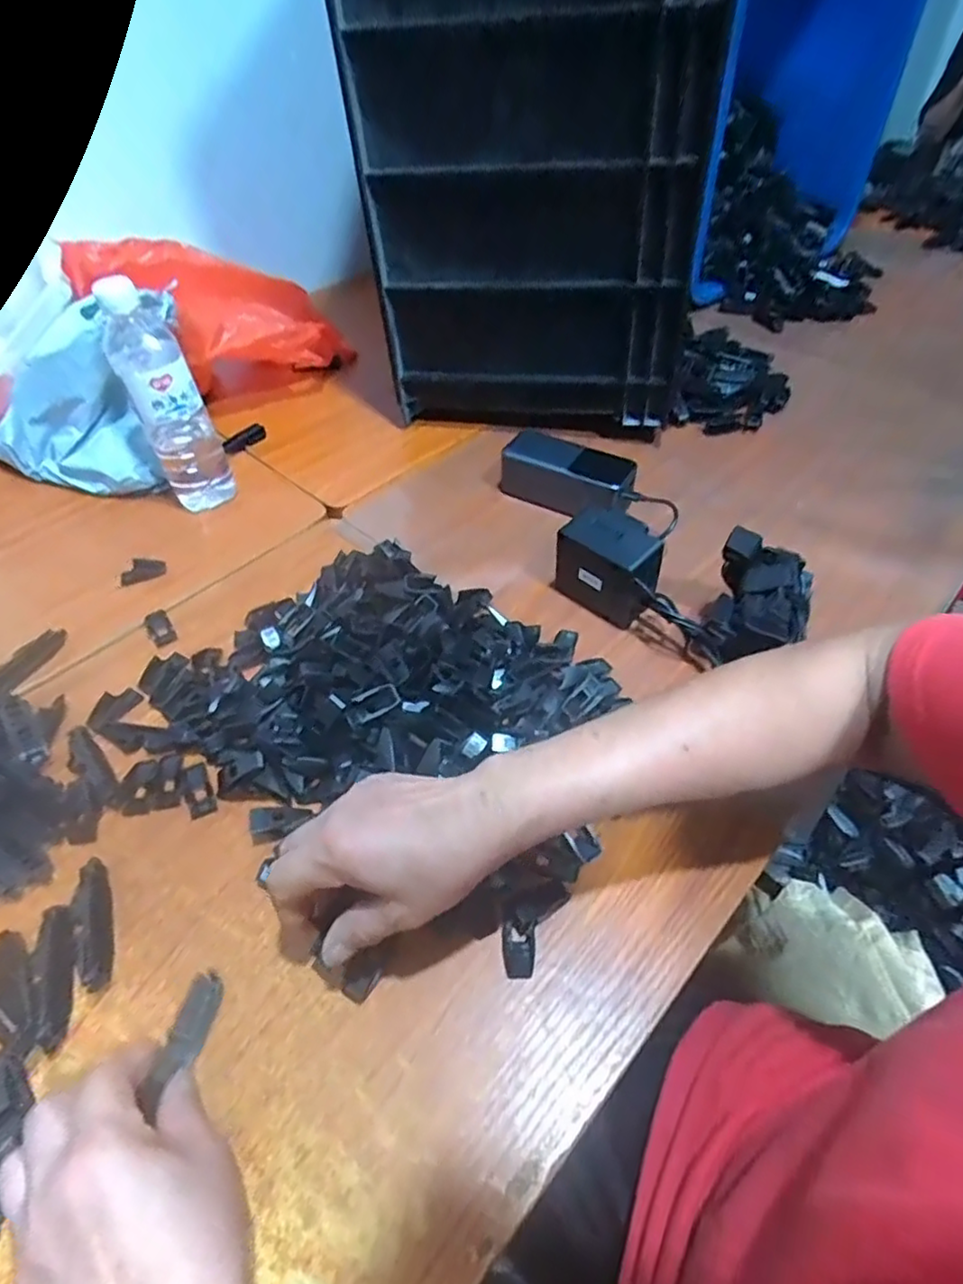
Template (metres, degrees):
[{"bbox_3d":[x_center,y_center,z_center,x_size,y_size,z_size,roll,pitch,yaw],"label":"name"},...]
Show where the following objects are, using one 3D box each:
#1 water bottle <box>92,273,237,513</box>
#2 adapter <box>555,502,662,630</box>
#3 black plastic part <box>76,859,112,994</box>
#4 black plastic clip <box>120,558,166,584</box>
[{"bbox_3d":[-0.295,-0.224,0.606,0.062,0.208,0.056,-23,52,-17],"label":"water bottle"},{"bbox_3d":[0.109,-0.063,0.536,0.086,0.077,0.051,29,56,25],"label":"adapter"},{"bbox_3d":[-0.236,0.170,0.389,0.019,0.005,0.079,-5,46,-27],"label":"black plastic part"},{"bbox_3d":[-0.319,-0.068,0.600,0.040,0.012,0.019,-16,50,-12],"label":"black plastic clip"}]

